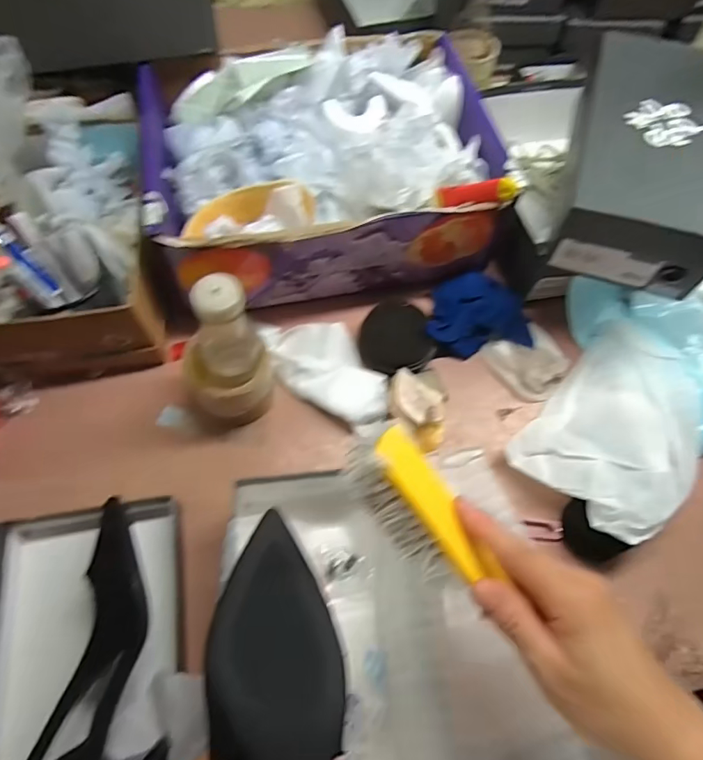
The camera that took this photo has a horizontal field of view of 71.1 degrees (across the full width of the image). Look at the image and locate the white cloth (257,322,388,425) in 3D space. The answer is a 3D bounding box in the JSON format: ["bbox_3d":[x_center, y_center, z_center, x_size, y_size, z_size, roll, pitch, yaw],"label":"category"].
[{"bbox_3d":[-0.028,-0.016,0.581,0.099,0.034,0.182,-32,70,-17],"label":"white cloth"}]

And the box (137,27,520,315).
[{"bbox_3d":[-0.039,-0.269,0.624,0.398,0.141,0.301,-10,65,-8],"label":"box"}]

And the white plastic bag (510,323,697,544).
[{"bbox_3d":[0.304,0.042,0.544,0.155,0.056,0.263,41,69,16],"label":"white plastic bag"}]

